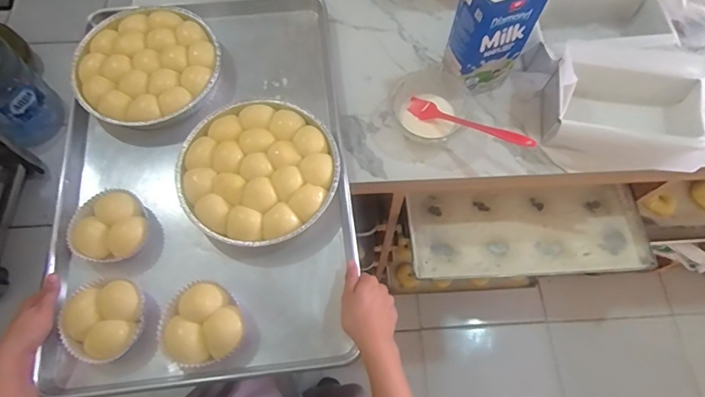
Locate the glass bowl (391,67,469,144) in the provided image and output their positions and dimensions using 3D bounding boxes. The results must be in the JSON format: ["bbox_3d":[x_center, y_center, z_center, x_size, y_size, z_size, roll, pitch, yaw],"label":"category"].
[{"bbox_3d":[0.118,-0.140,0.653,0.112,0.048,0.109,0,67,1],"label":"glass bowl"}]

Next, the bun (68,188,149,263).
[{"bbox_3d":[-0.327,0.041,0.581,0.094,0.041,0.089,-28,69,-11],"label":"bun"}]

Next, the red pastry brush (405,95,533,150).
[{"bbox_3d":[0.166,-0.108,0.619,0.191,0.016,0.027,26,69,29],"label":"red pastry brush"}]

